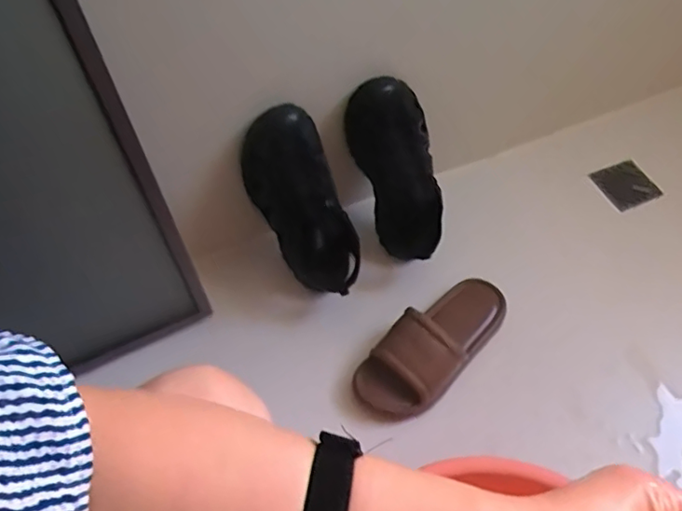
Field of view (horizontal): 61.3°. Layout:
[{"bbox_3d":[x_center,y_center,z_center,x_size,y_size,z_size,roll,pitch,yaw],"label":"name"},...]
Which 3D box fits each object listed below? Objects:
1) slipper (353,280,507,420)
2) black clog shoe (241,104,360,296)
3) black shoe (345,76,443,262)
[{"bbox_3d":[0.138,0.120,0.837,0.109,0.069,0.271,35,59,28],"label":"slipper"},{"bbox_3d":[-0.044,-0.064,0.825,0.099,0.294,0.079,-37,35,-26],"label":"black clog shoe"},{"bbox_3d":[0.087,-0.119,0.849,0.099,0.285,0.085,-29,30,-21],"label":"black shoe"}]

